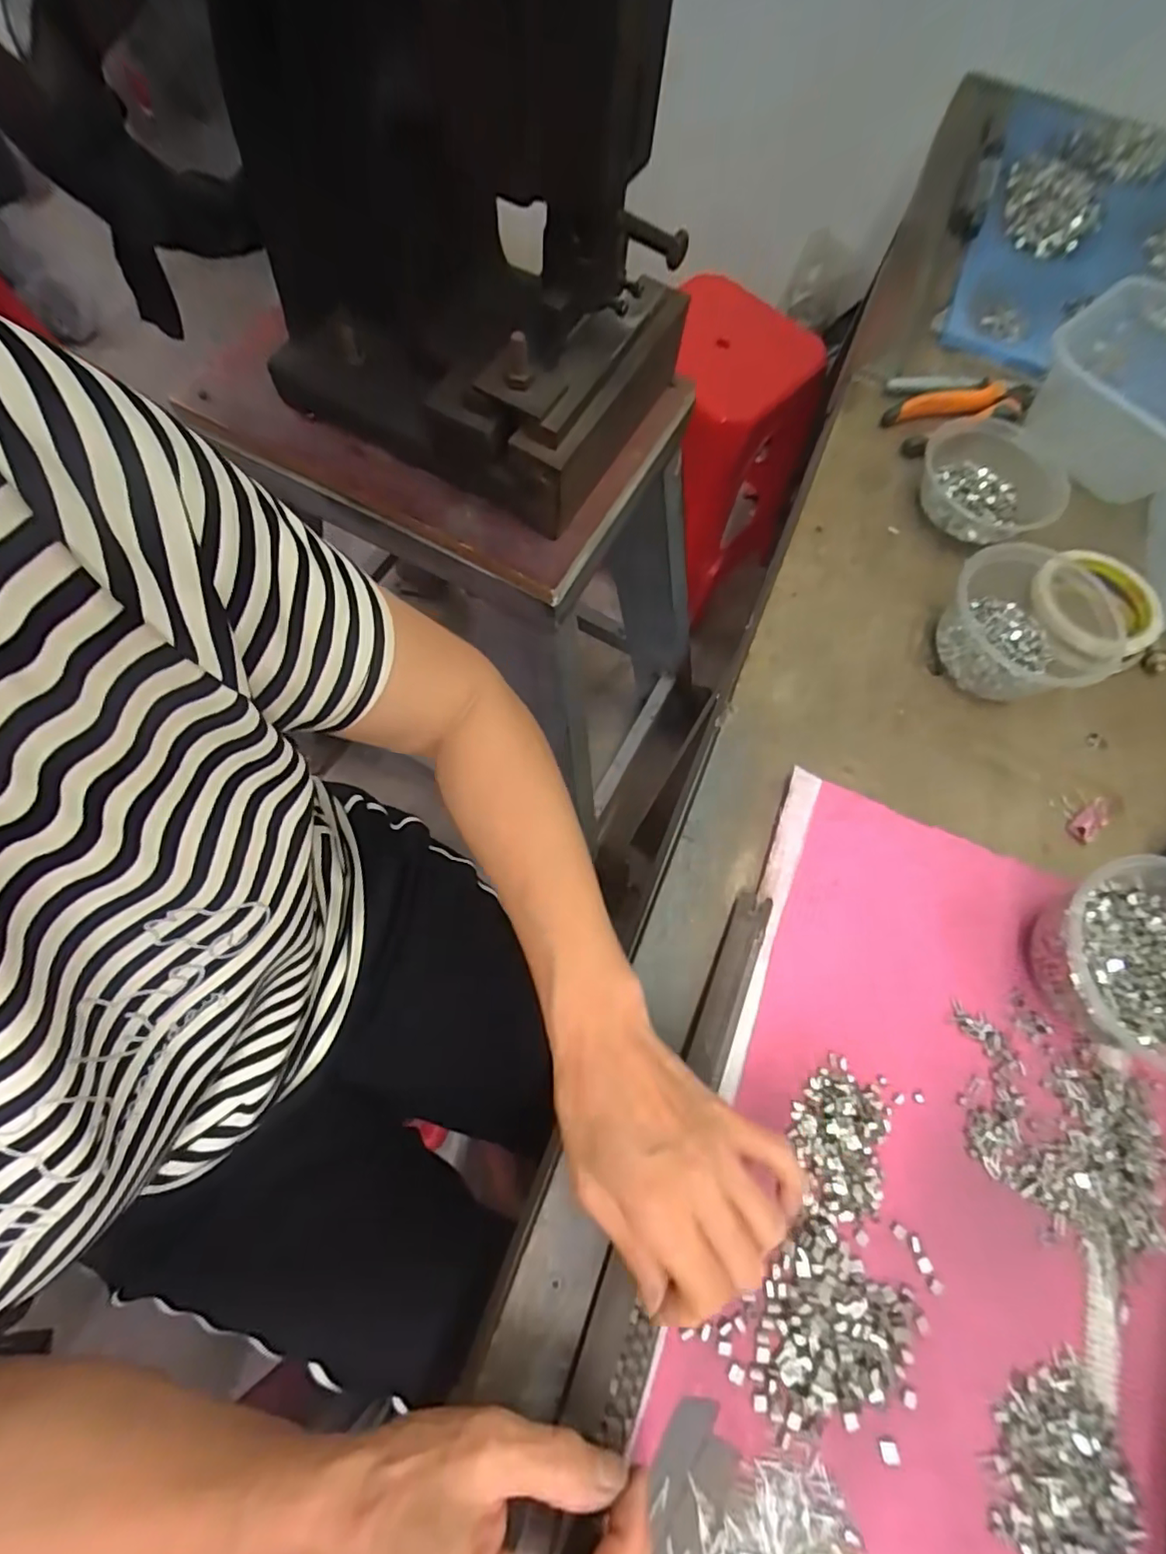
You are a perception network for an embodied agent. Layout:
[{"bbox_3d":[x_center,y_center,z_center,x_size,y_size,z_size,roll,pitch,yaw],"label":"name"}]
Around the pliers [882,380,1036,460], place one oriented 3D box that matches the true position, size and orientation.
[{"bbox_3d":[0.341,-0.331,0.539,0.142,0.026,0.062,-23,73,-12],"label":"pliers"}]

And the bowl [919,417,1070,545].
[{"bbox_3d":[0.341,-0.251,0.502,0.112,0.039,0.127,31,70,7],"label":"bowl"}]

